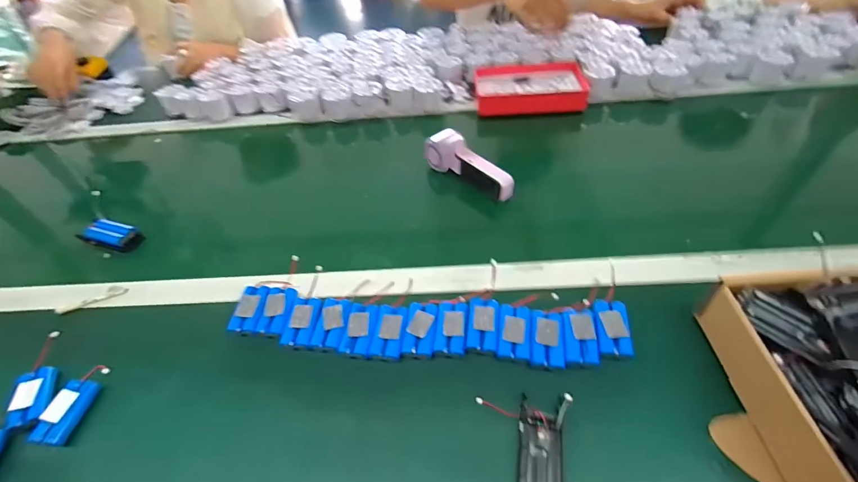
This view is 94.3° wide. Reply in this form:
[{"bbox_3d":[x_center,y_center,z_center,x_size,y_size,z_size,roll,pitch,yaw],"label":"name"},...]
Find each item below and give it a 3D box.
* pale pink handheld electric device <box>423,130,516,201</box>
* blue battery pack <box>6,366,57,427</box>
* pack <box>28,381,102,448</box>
[{"bbox_3d":[0.072,-0.123,0.652,0.163,0.051,0.053,33,57,31],"label":"pale pink handheld electric device"},{"bbox_3d":[-0.457,0.179,0.461,0.037,0.015,0.069,-15,47,-9],"label":"blue battery pack"},{"bbox_3d":[-0.405,0.190,0.444,0.034,0.020,0.066,4,47,9],"label":"pack"}]

